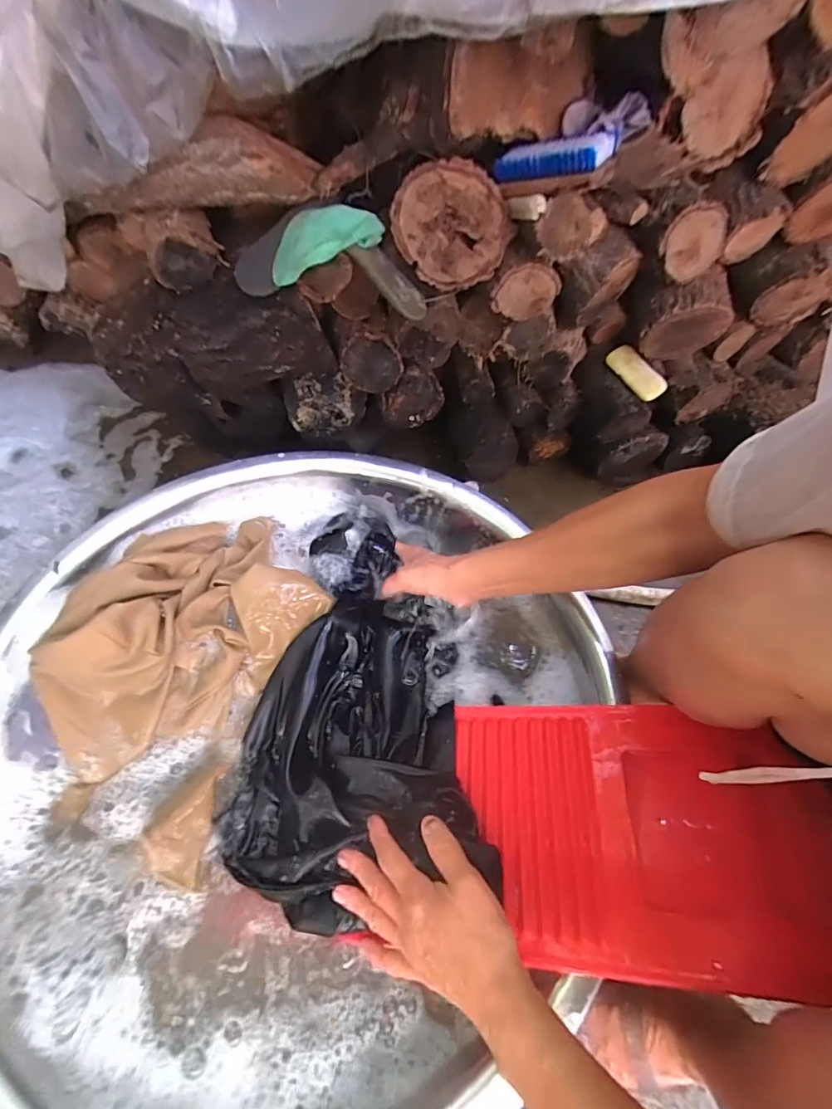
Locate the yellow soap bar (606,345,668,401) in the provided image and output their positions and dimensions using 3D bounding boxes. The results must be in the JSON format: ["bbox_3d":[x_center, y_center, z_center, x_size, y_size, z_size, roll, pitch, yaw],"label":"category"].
[{"bbox_3d":[0.340,-0.280,0.725,0.046,0.019,0.097,-38,81,-23],"label":"yellow soap bar"}]

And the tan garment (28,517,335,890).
[{"bbox_3d":[-0.235,0.094,0.491,0.250,0.068,0.347,20,60,7],"label":"tan garment"}]

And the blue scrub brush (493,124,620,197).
[{"bbox_3d":[0.144,-0.412,0.497,0.119,0.035,0.040,14,56,31],"label":"blue scrub brush"}]

